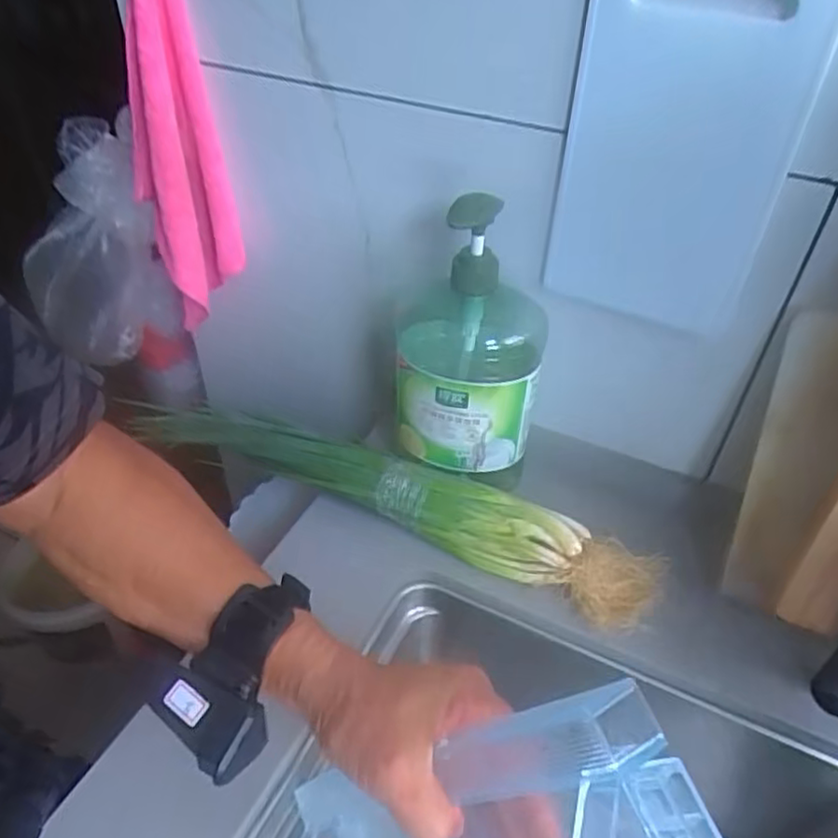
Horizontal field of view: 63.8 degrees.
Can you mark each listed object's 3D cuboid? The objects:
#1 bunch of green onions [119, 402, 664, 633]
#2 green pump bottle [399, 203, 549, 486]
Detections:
[{"bbox_3d":[-0.054,0.057,0.606,0.520,0.045,0.063,18,44,17],"label":"bunch of green onions"},{"bbox_3d":[0.042,-0.059,0.563,0.118,0.249,0.084,7,42,6],"label":"green pump bottle"}]

